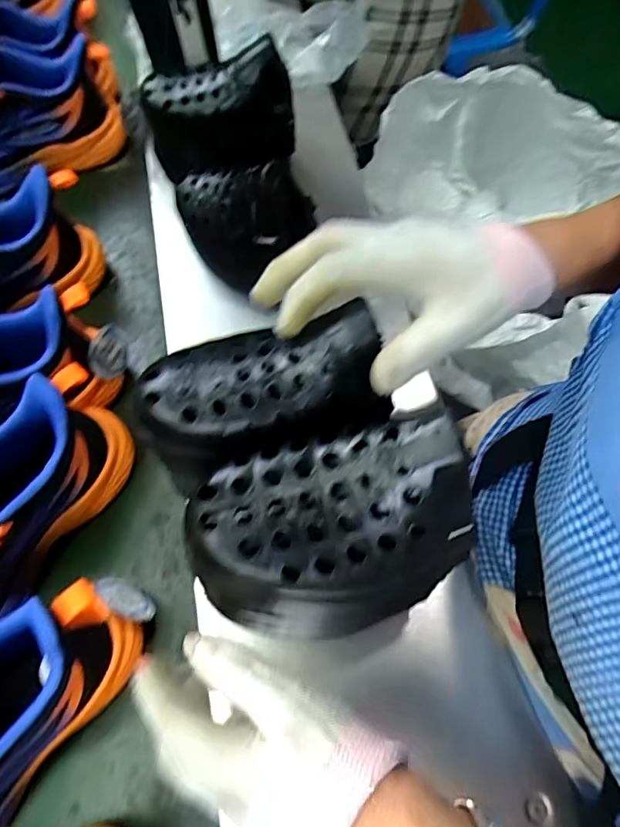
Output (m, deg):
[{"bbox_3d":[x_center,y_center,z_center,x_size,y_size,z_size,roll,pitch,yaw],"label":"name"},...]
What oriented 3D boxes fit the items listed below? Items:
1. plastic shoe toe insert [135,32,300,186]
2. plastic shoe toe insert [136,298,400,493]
[{"bbox_3d":[-0.087,-0.282,0.474,0.136,0.113,0.068,-13,65,-4],"label":"plastic shoe toe insert"},{"bbox_3d":[-0.029,-0.017,0.276,0.133,0.039,0.076,-16,66,-5],"label":"plastic shoe toe insert"}]

